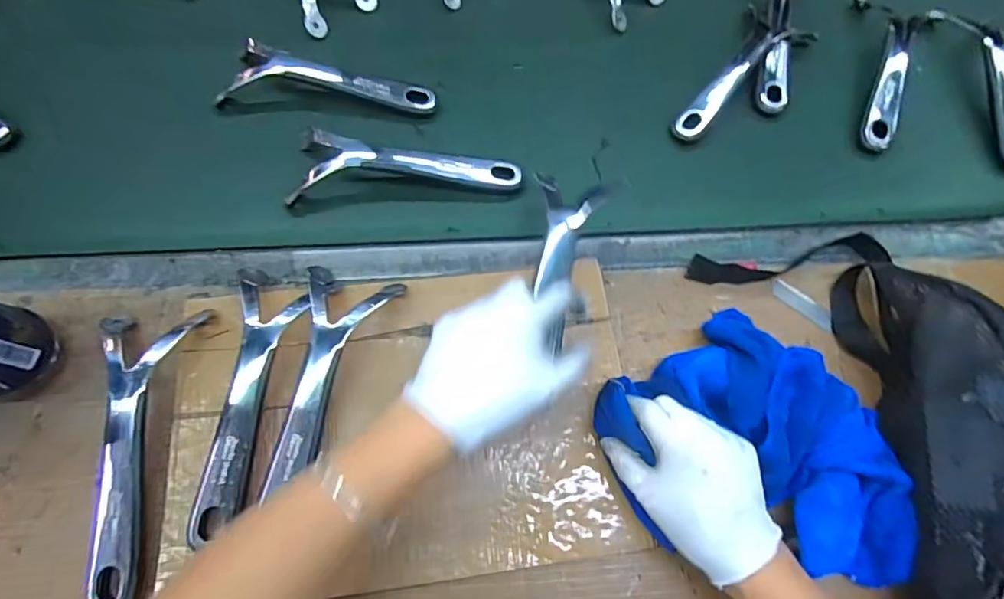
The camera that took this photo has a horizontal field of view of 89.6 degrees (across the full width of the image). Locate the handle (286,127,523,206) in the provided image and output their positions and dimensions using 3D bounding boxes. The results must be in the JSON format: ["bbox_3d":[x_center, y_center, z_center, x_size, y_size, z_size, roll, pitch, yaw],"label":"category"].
[{"bbox_3d":[-0.091,-0.137,0.487,0.219,0.037,0.081,-3,68,-3],"label":"handle"}]

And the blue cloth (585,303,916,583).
[{"bbox_3d":[0.191,0.098,0.393,0.227,0.047,0.187,9,68,2],"label":"blue cloth"}]

